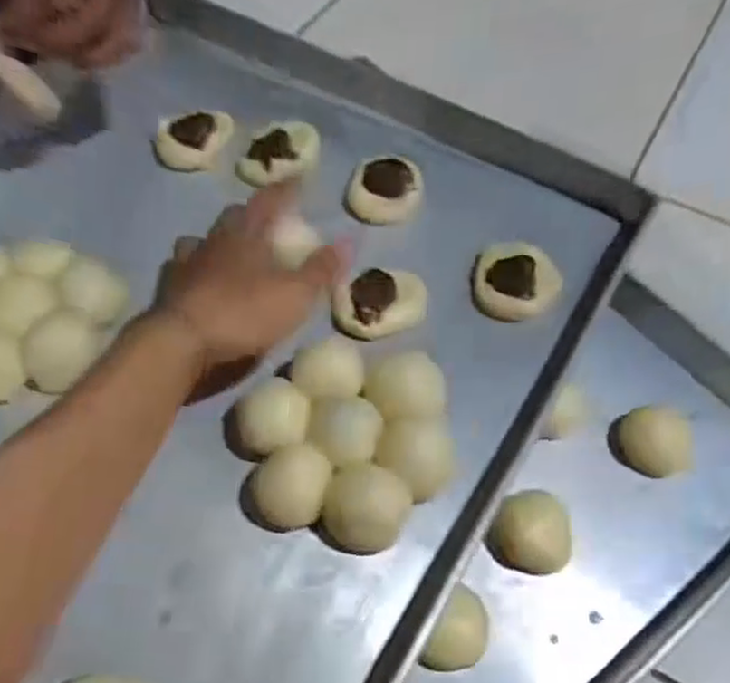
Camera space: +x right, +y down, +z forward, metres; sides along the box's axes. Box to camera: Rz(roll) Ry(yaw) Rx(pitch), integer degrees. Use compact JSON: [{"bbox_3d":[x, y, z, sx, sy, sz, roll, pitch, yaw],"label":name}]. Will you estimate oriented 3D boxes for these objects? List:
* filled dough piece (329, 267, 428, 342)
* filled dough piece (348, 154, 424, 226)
[{"bbox_3d":[0.011,-0.024,0.450,0.060,0.026,0.042,-23,60,-13],"label":"filled dough piece"},{"bbox_3d":[0.014,-0.103,0.494,0.050,0.030,0.039,9,58,6],"label":"filled dough piece"}]

